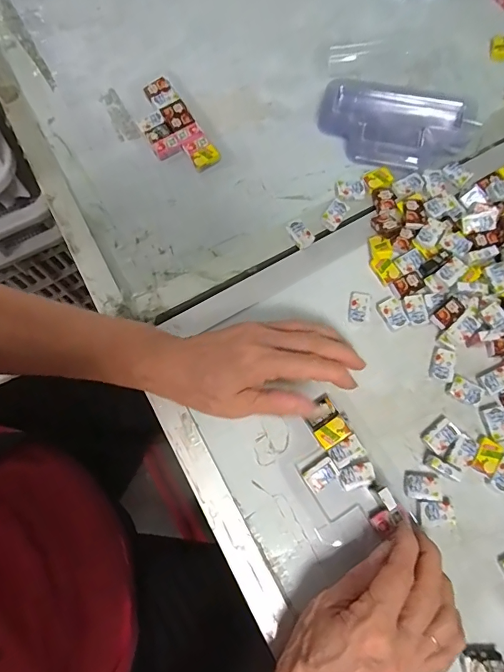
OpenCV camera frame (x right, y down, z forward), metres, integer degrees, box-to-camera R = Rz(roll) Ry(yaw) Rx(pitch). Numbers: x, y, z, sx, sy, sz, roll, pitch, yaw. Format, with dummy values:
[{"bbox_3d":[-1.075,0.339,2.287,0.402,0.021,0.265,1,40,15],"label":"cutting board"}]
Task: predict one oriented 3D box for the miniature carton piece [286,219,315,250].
[{"bbox_3d":[0.044,-0.092,0.386,0.017,0.011,0.024,-33,74,-8],"label":"miniature carton piece"}]

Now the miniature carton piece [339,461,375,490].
[{"bbox_3d":[0.080,0.107,0.328,0.026,0.009,0.015,-18,73,-4],"label":"miniature carton piece"}]

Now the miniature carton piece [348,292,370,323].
[{"bbox_3d":[0.092,-0.025,0.366,0.017,0.004,0.027,6,73,4],"label":"miniature carton piece"}]

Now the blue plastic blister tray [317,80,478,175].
[{"bbox_3d":[0.135,-0.201,0.410,0.141,0.030,0.088,19,74,8],"label":"blue plastic blister tray"}]

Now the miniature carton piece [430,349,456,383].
[{"bbox_3d":[0.157,0.024,0.352,0.018,0.007,0.026,11,73,5],"label":"miniature carton piece"}]

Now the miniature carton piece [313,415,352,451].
[{"bbox_3d":[0.063,0.077,0.337,0.025,0.008,0.017,-32,74,-7],"label":"miniature carton piece"}]

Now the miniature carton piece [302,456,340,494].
[{"bbox_3d":[0.053,0.107,0.330,0.026,0.009,0.018,-32,74,-8],"label":"miniature carton piece"}]

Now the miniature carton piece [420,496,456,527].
[{"bbox_3d":[0.138,0.132,0.320,0.027,0.005,0.018,-5,73,1],"label":"miniature carton piece"}]

